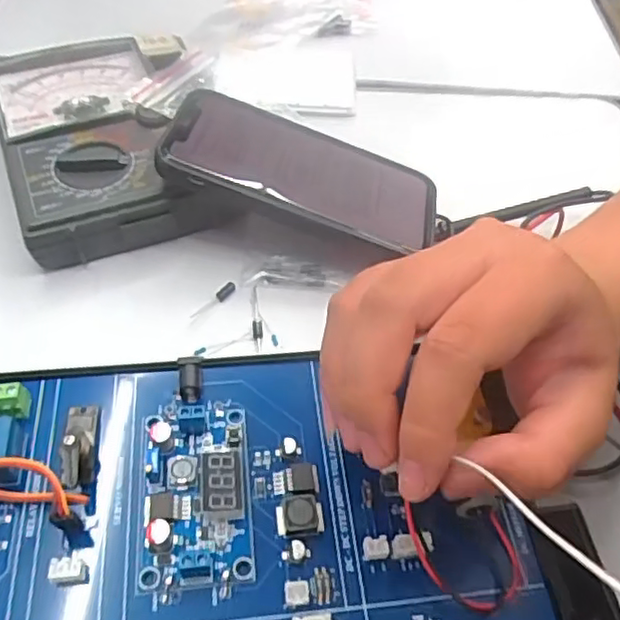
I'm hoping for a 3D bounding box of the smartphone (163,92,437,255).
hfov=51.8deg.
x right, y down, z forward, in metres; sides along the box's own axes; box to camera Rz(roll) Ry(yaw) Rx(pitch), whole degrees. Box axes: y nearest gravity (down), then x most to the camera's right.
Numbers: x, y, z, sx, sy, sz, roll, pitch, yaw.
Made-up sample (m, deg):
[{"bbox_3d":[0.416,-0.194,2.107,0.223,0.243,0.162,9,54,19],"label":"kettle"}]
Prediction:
[{"bbox_3d":[0.000,-0.072,0.347,0.153,0.012,0.070,15,51,-14],"label":"smartphone"}]

